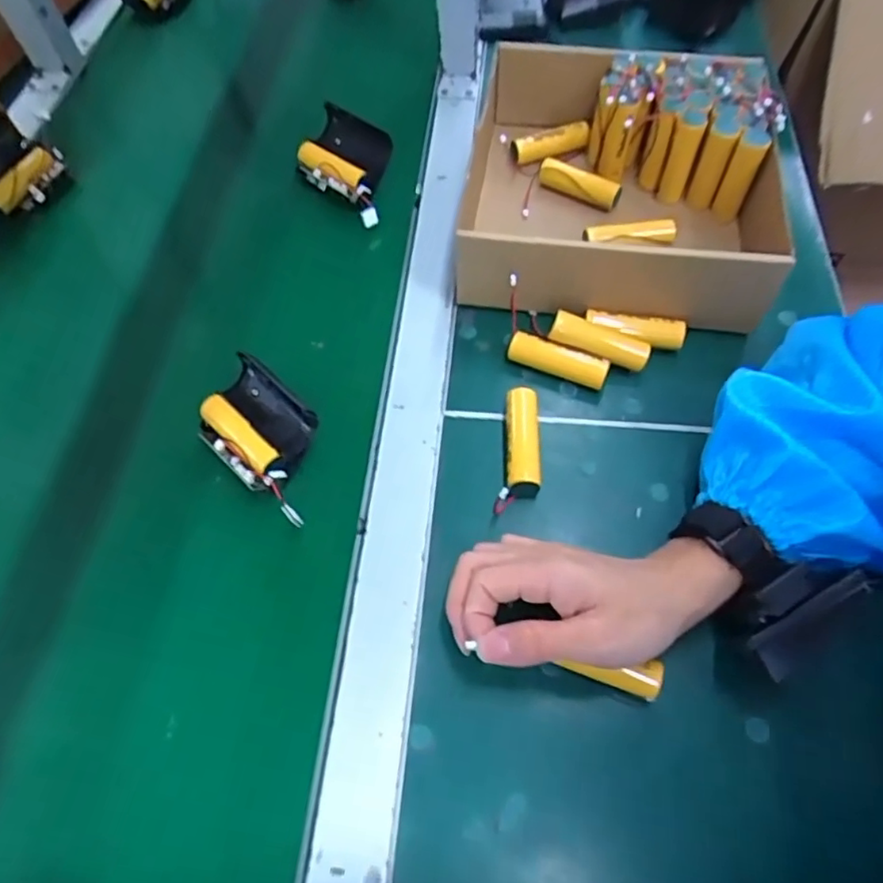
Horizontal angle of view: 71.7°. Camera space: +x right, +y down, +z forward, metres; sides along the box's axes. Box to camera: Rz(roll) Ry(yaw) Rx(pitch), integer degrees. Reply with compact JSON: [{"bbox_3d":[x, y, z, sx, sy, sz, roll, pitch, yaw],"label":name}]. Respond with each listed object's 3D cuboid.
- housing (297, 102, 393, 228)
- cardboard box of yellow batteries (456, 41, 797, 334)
[{"bbox_3d":[-0.081,-0.248,0.543,0.122,0.047,0.066,39,67,22],"label":"housing"},{"bbox_3d":[0.143,-0.212,0.495,0.219,0.089,0.241,7,59,6],"label":"cardboard box of yellow batteries"}]

